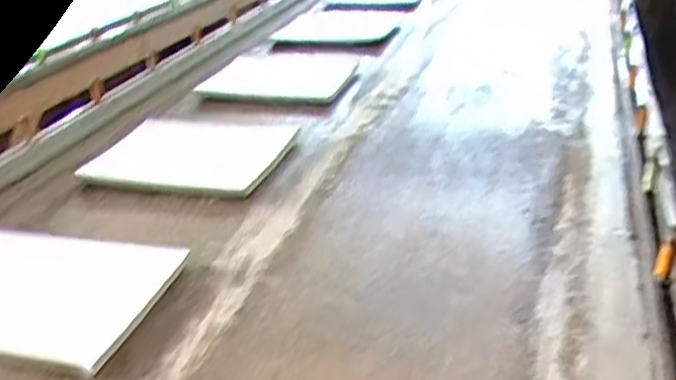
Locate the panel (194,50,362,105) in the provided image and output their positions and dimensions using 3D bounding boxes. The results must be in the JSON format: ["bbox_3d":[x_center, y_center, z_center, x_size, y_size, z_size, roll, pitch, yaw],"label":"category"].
[{"bbox_3d":[-0.107,-0.233,1.466,0.302,0.031,0.282,5,27,17],"label":"panel"}]

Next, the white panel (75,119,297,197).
[{"bbox_3d":[-0.223,-0.059,1.102,0.298,0.013,0.267,4,27,15],"label":"white panel"}]

